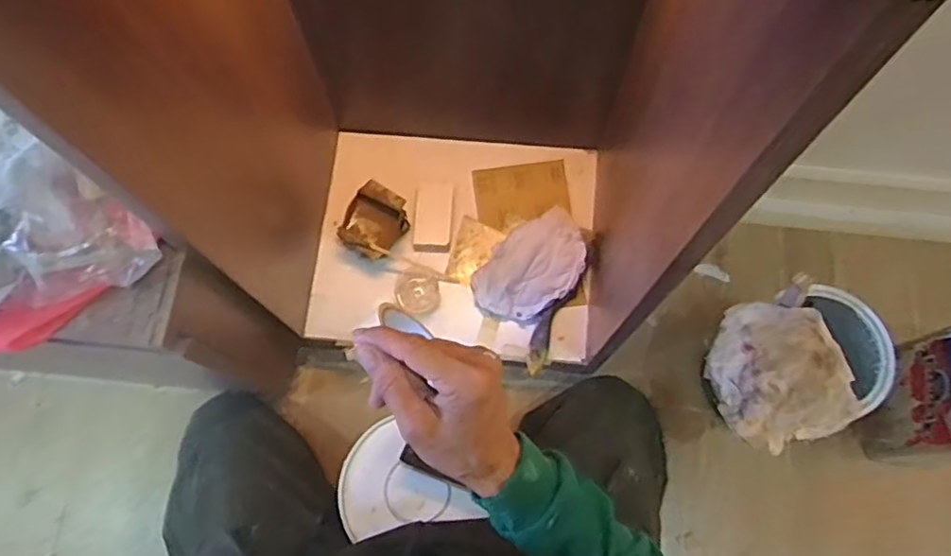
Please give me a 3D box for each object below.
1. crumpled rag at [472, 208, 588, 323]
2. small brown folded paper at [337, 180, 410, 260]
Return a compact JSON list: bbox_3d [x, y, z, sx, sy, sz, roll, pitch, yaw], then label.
[{"bbox_3d":[0.079,-0.014,0.904,0.172,0.064,0.112,-33,75,-9],"label":"crumpled rag"},{"bbox_3d":[-0.148,-0.080,0.920,0.088,0.051,0.093,28,75,9],"label":"small brown folded paper"}]

